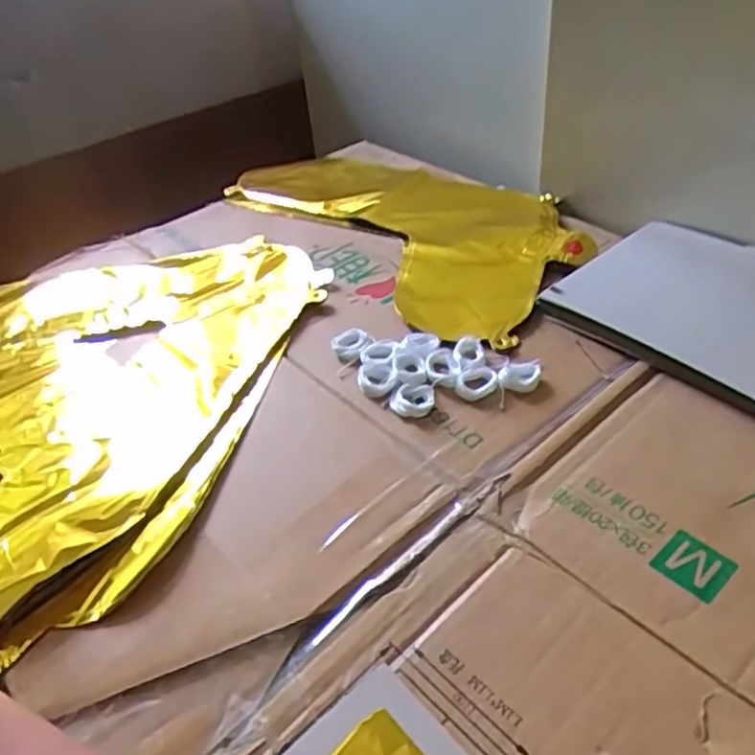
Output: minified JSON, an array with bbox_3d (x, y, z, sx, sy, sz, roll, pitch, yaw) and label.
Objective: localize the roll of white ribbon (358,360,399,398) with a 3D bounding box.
[{"bbox_3d":[0.001,0.000,0.484,0.027,0.008,0.029,-3,41,4],"label":"roll of white ribbon"}]

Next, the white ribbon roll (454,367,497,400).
[{"bbox_3d":[0.068,0.003,0.472,0.029,0.007,0.024,-22,43,-16],"label":"white ribbon roll"}]

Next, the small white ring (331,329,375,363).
[{"bbox_3d":[-0.020,-0.024,0.517,0.030,0.012,0.029,-4,41,3],"label":"small white ring"}]

